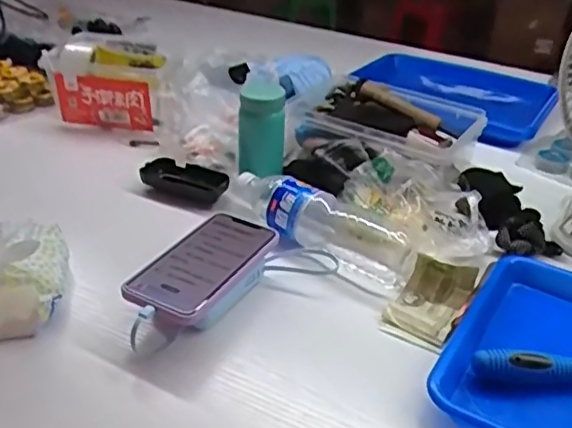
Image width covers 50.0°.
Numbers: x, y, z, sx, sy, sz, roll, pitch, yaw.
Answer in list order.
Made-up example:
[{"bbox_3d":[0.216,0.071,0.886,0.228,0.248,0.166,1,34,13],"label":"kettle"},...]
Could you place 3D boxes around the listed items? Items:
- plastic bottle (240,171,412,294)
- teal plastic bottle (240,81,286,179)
[{"bbox_3d":[0.036,0.008,0.688,0.227,0.063,0.068,26,38,30],"label":"plastic bottle"},{"bbox_3d":[-0.032,-0.111,0.799,0.058,0.119,0.065,1,32,-5],"label":"teal plastic bottle"}]

